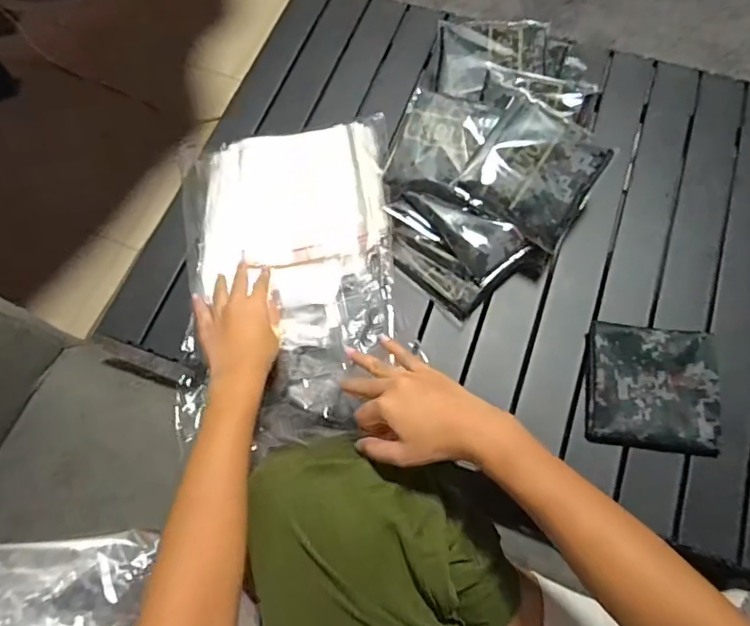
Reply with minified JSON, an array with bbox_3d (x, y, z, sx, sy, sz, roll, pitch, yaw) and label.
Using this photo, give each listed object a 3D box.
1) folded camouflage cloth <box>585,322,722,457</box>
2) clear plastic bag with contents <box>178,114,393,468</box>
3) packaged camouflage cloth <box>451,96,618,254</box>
[{"bbox_3d":[0.282,0.075,0.539,0.125,0.024,0.124,5,69,4],"label":"folded camouflage cloth"},{"bbox_3d":[-0.091,-0.050,0.599,0.240,0.033,0.384,-10,69,-1],"label":"clear plastic bag with contents"},{"bbox_3d":[0.173,-0.156,0.570,0.126,0.032,0.134,32,74,13],"label":"packaged camouflage cloth"}]

